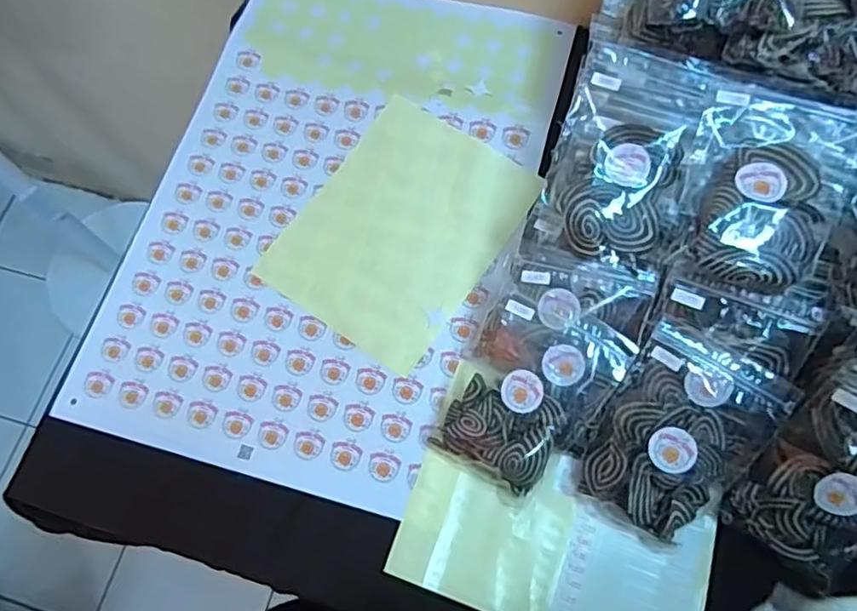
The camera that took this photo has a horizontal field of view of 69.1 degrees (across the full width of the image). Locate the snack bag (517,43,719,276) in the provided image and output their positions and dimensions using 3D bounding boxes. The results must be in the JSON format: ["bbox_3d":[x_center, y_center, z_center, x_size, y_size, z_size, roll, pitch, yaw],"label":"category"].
[{"bbox_3d":[0.134,-0.103,0.431,0.092,0.027,0.151,18,86,15],"label":"snack bag"}]

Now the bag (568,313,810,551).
[{"bbox_3d":[0.169,0.091,0.421,0.096,0.027,0.134,30,97,9],"label":"bag"}]

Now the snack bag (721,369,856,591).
[{"bbox_3d":[0.265,0.115,0.396,0.093,0.023,0.127,36,114,12],"label":"snack bag"}]

